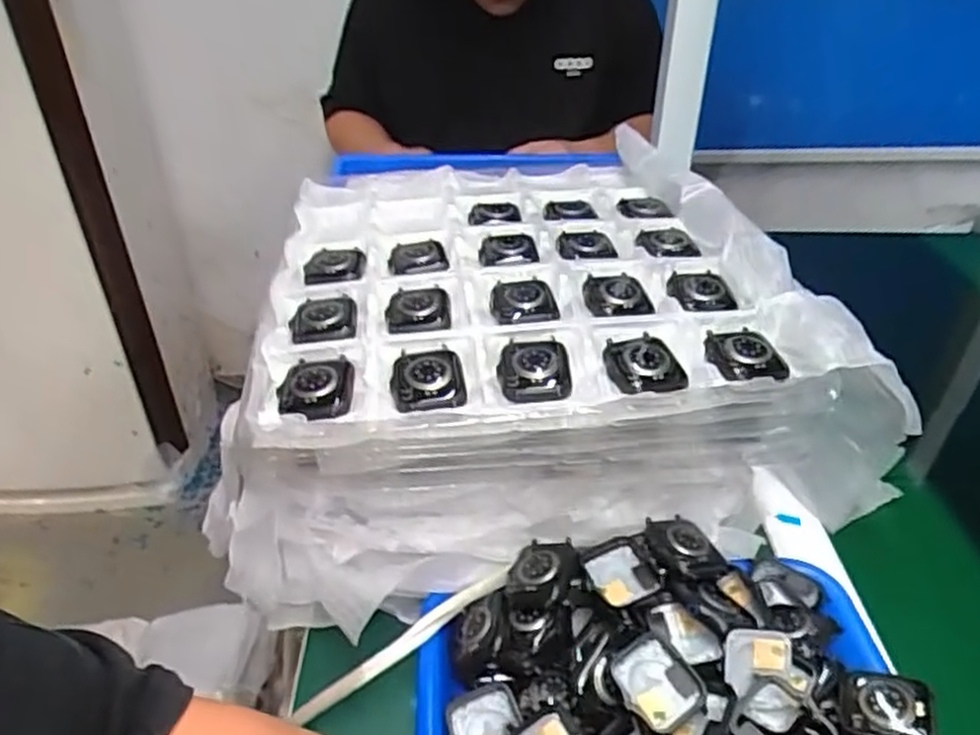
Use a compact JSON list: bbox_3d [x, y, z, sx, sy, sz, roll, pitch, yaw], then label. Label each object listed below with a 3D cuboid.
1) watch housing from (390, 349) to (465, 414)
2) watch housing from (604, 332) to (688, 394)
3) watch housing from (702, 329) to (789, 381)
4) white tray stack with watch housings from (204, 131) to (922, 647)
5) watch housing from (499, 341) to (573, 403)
[{"bbox_3d":[-0.032,0.008,0.395,0.038,0.009,0.047,-6,36,-8],"label":"watch housing"},{"bbox_3d":[0.083,-0.003,0.406,0.039,0.008,0.045,-7,36,-9],"label":"watch housing"},{"bbox_3d":[0.139,-0.006,0.410,0.039,0.007,0.046,-6,36,-8],"label":"watch housing"},{"bbox_3d":[0.025,-0.021,0.533,0.387,0.148,0.332,-7,36,-10],"label":"white tray stack with watch housings"},{"bbox_3d":[0.024,0.002,0.398,0.038,0.009,0.051,-2,35,-2],"label":"watch housing"}]

